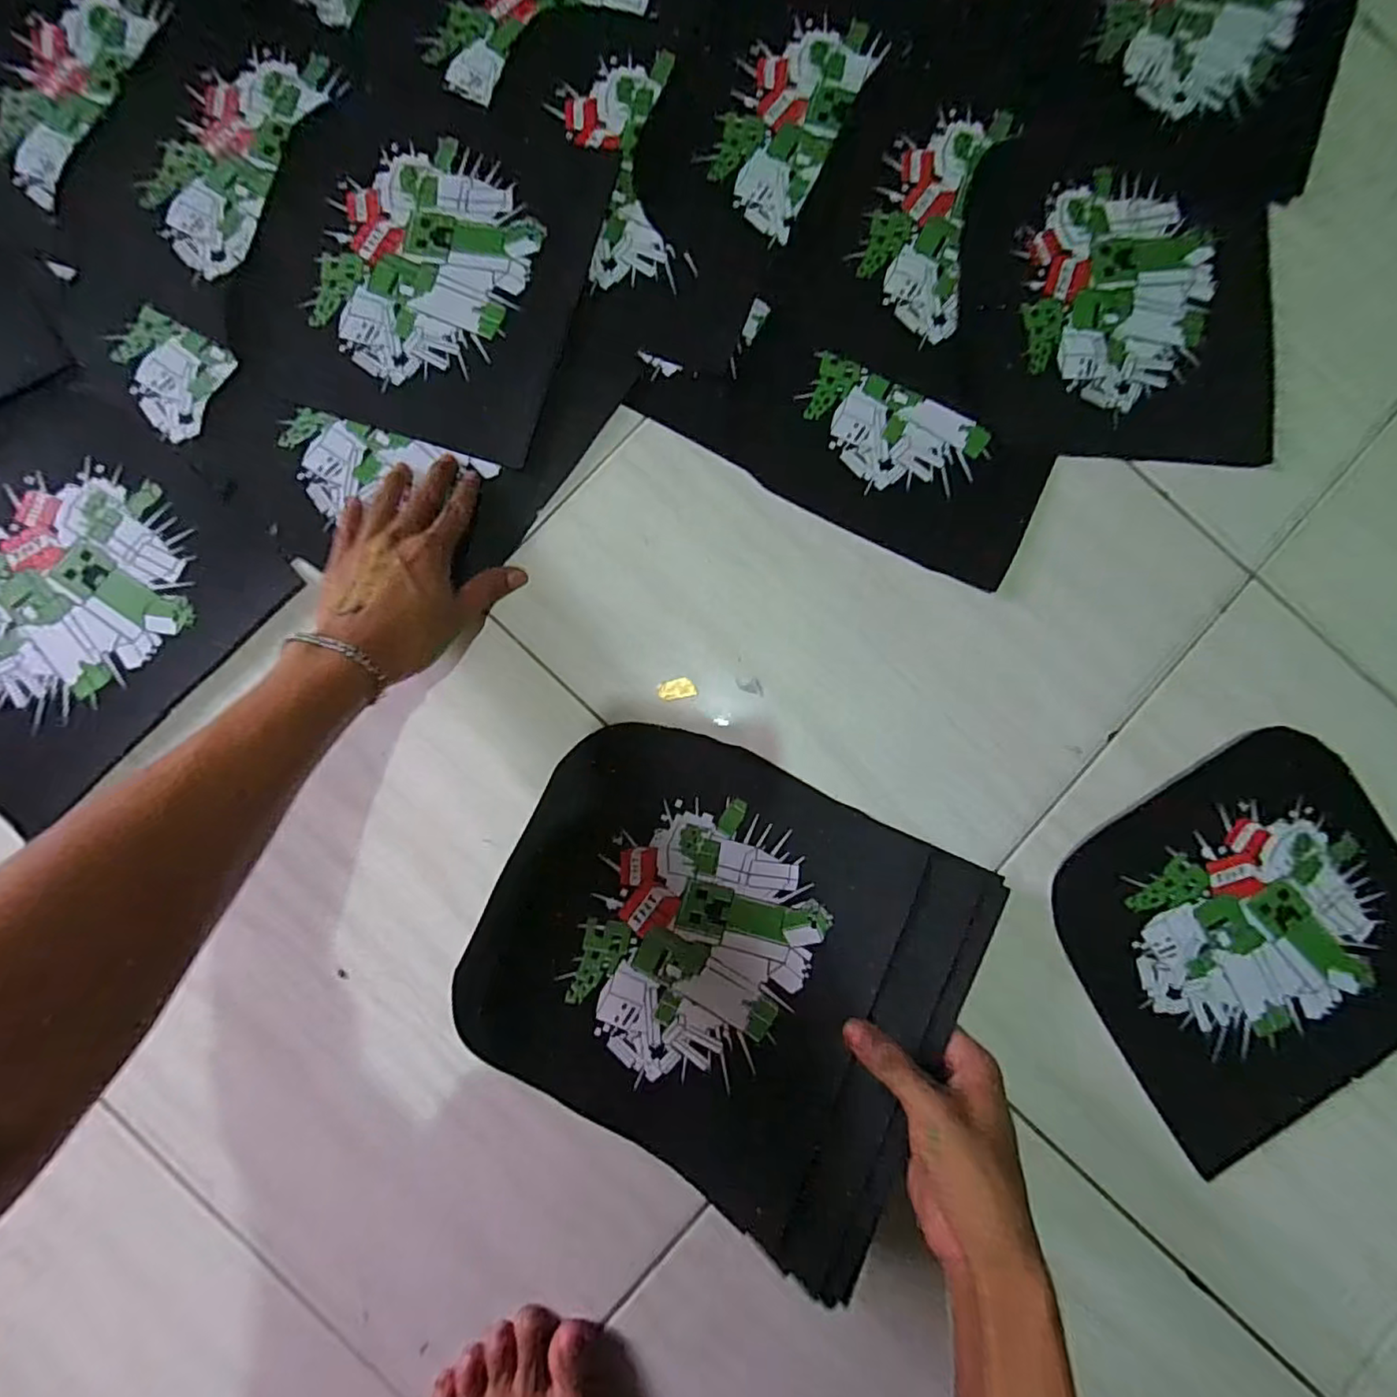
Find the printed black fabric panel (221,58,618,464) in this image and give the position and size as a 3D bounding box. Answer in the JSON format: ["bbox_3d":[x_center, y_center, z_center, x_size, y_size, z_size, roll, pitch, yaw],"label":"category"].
[{"bbox_3d":[-0.199,-0.316,0.447,0.229,0.006,0.250,16,86,-1],"label":"printed black fabric panel"}]

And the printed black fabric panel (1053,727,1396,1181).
[{"bbox_3d":[0.381,0.163,0.427,0.236,0.010,0.224,-31,85,1],"label":"printed black fabric panel"}]

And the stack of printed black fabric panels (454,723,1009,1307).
[{"bbox_3d":[0.006,0.167,0.387,0.277,0.058,0.257,26,86,0],"label":"stack of printed black fabric panels"}]

